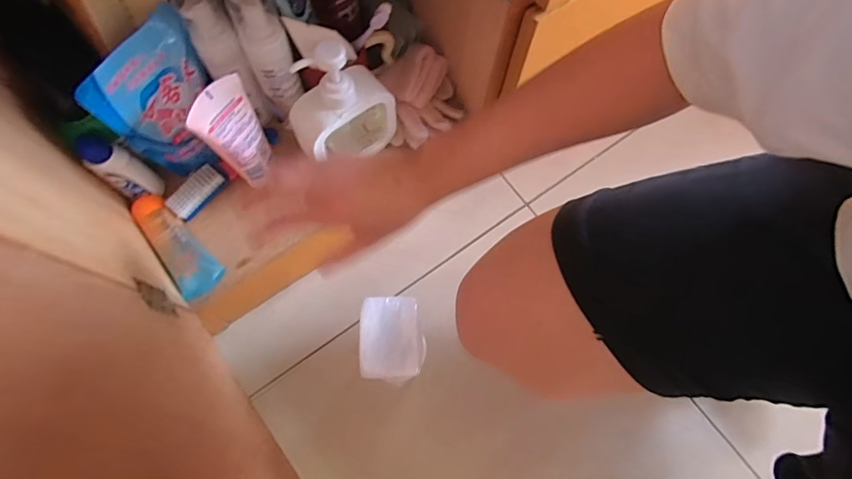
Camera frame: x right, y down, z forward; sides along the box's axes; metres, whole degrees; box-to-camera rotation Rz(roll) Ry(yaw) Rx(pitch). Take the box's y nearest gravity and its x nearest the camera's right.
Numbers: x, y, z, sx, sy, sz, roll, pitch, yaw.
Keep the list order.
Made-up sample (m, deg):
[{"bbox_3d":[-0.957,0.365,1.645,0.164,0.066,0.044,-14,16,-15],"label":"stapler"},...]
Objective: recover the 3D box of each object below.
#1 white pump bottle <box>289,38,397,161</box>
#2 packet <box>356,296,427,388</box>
[{"bbox_3d":[-0.095,-0.150,0.502,0.116,0.164,0.060,-36,77,-13],"label":"white pump bottle"},{"bbox_3d":[-0.033,0.098,0.451,0.063,0.018,0.082,0,72,-2],"label":"packet"}]

